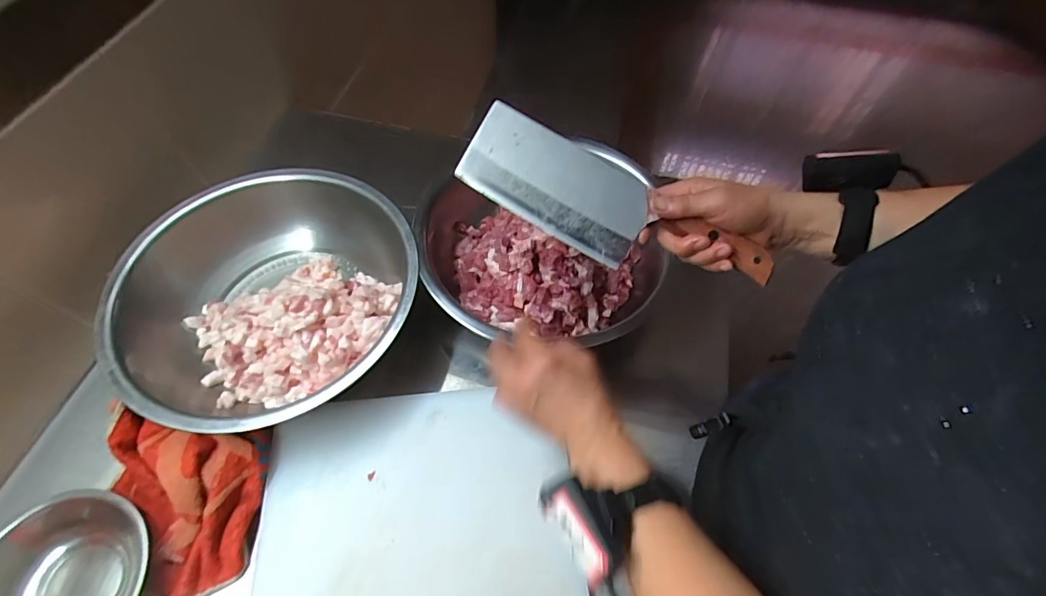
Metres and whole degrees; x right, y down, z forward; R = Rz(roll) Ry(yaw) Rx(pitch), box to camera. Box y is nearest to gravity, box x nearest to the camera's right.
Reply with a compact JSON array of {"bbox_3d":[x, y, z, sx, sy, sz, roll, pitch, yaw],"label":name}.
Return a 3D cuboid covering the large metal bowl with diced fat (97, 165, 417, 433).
[{"bbox_3d":[-0.299,0.000,0.577,0.315,0.109,0.340,1,59,-2],"label":"large metal bowl with diced fat"}]

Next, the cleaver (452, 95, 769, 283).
[{"bbox_3d":[0.081,-0.079,0.436,0.292,0.013,0.083,30,98,3],"label":"cleaver"}]

